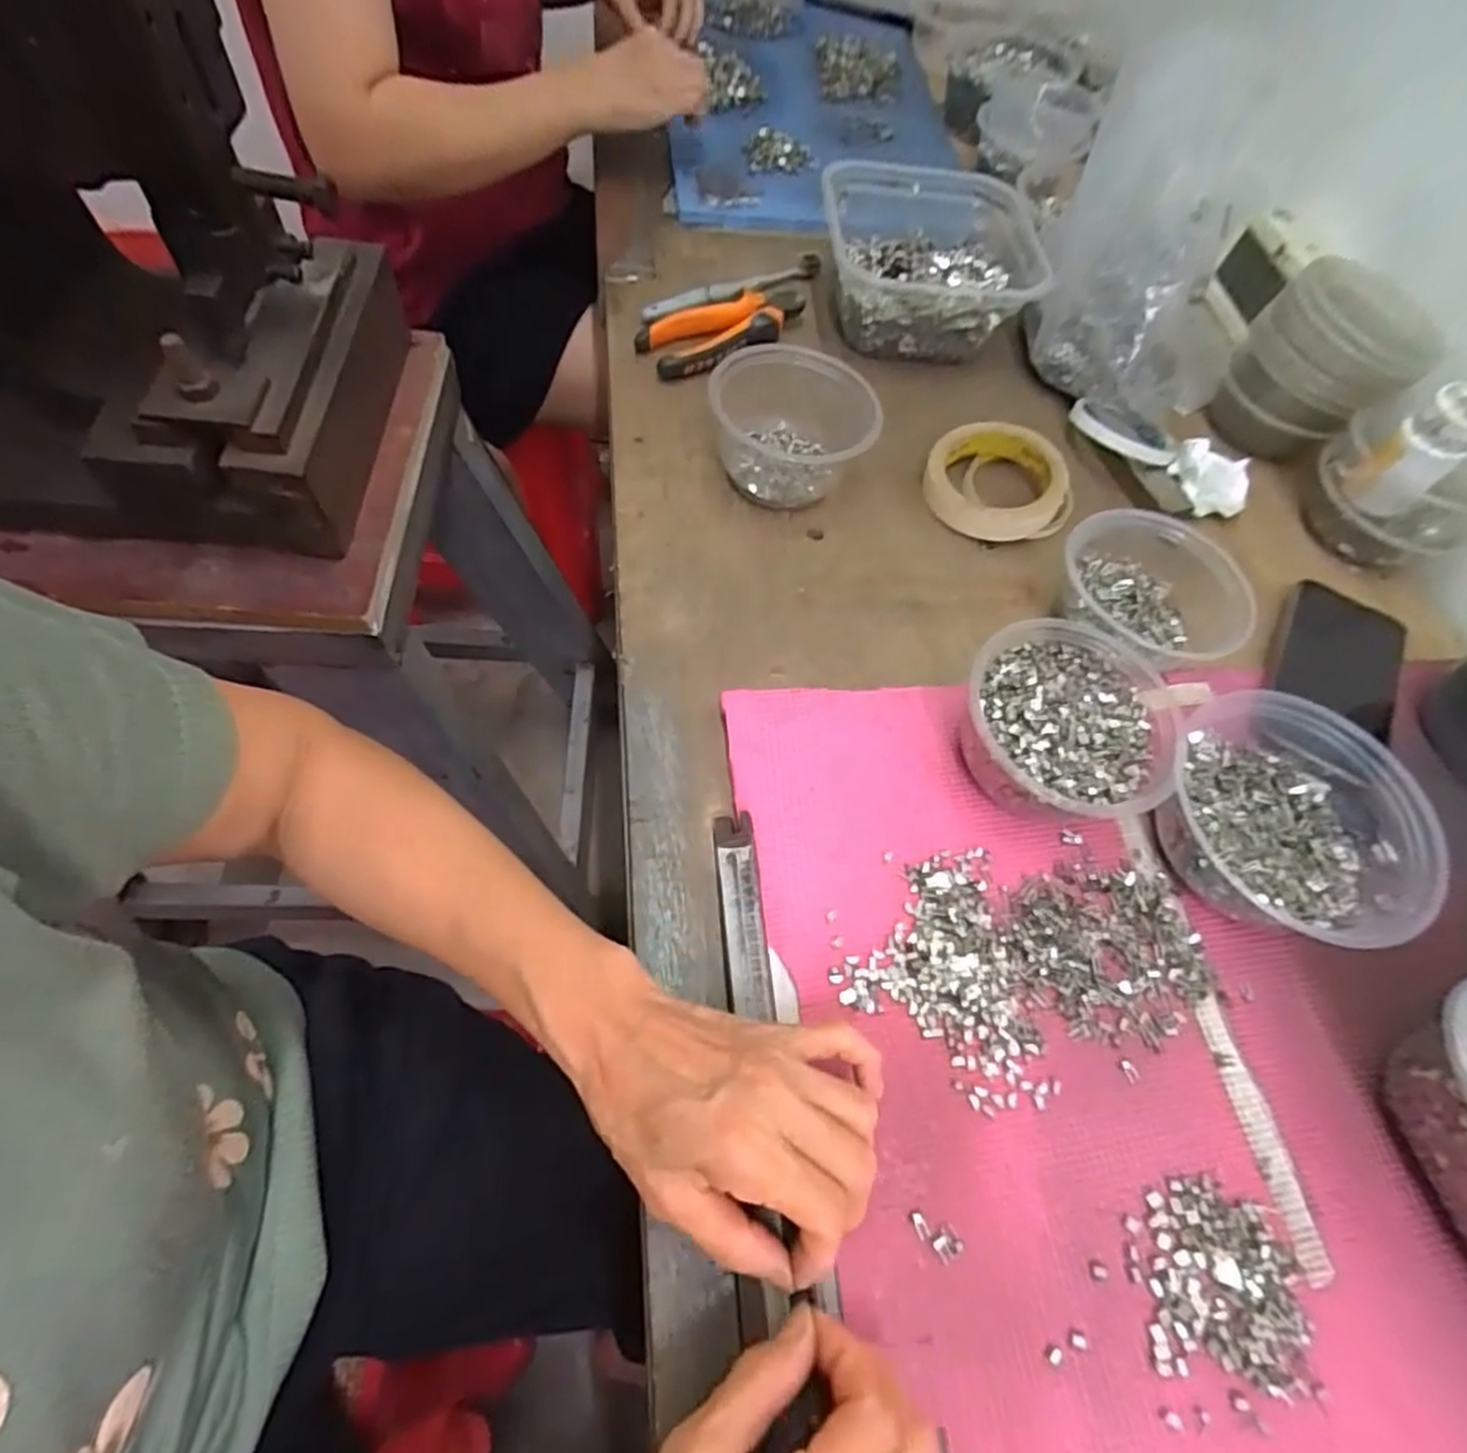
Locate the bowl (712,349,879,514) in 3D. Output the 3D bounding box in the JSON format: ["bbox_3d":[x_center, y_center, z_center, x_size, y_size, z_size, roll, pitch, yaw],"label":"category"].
[{"bbox_3d":[0.040,-0.208,0.522,0.110,0.062,0.101,3,61,-6],"label":"bowl"}]

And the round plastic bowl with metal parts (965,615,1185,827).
[{"bbox_3d":[0.184,0.002,0.417,0.115,0.055,0.110,3,61,-6],"label":"round plastic bowl with metal parts"}]

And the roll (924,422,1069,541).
[{"bbox_3d":[0.194,-0.184,0.541,0.094,0.031,0.096,3,61,-6],"label":"roll"}]

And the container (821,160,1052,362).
[{"bbox_3d":[0.169,-0.396,0.628,0.191,0.064,0.171,5,61,-5],"label":"container"}]

